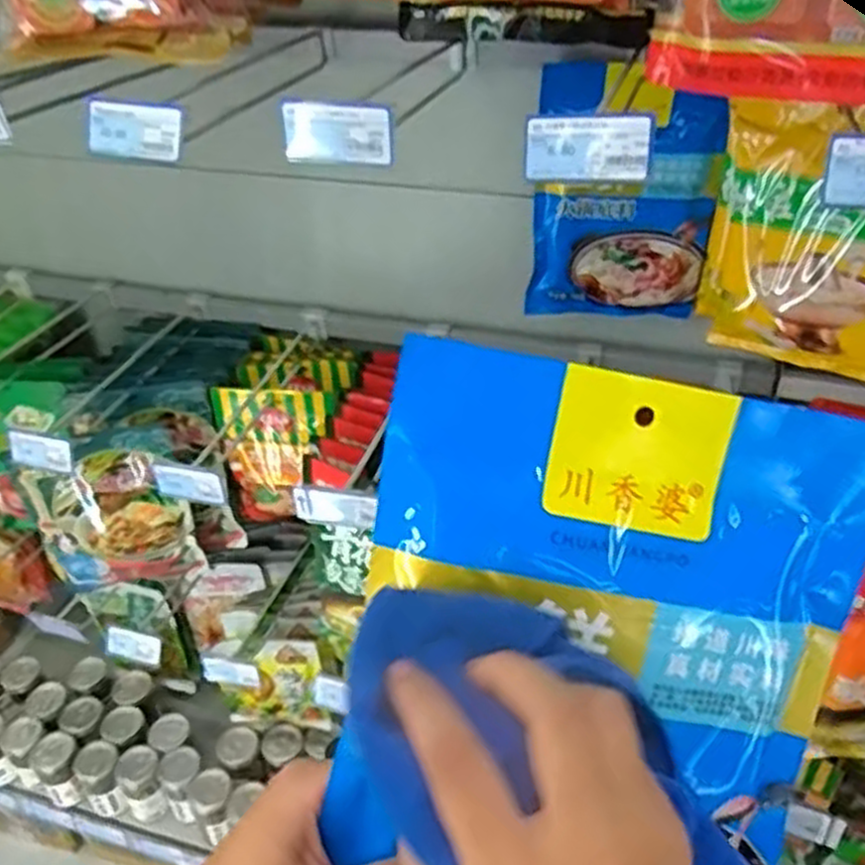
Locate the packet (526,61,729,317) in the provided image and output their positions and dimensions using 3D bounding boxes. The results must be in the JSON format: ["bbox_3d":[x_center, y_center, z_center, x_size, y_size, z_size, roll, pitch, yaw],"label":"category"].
[{"bbox_3d":[0.202,-0.243,0.837,0.183,0.263,0.022,3,38,6],"label":"packet"}]

